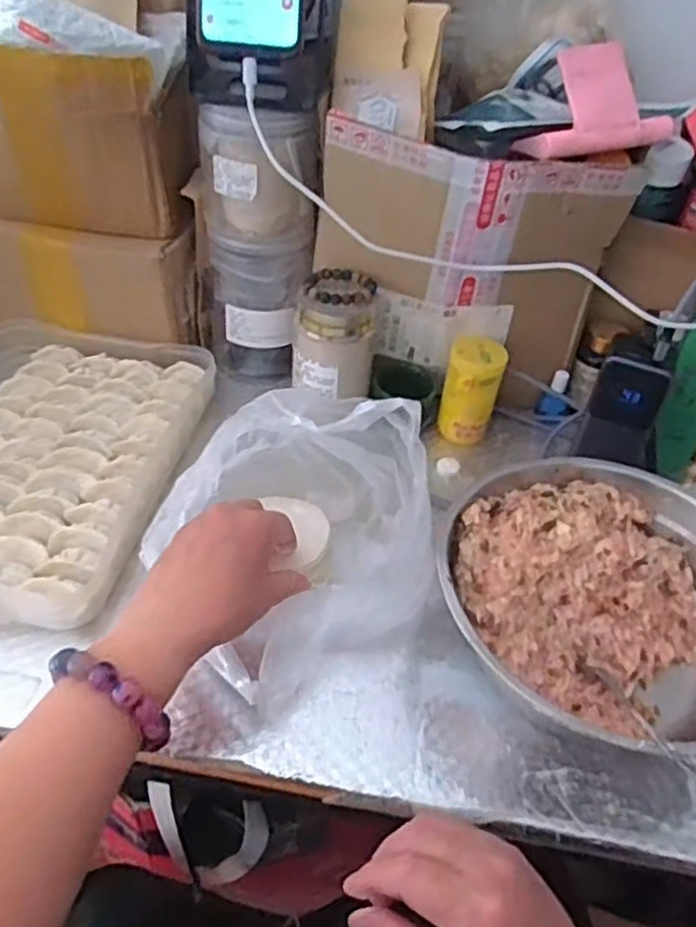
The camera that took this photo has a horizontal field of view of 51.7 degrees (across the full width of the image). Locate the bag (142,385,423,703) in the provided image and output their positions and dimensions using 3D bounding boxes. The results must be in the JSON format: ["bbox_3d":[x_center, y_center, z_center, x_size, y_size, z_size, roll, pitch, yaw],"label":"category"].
[{"bbox_3d":[-0.032,0.039,0.495,0.184,0.130,0.163,-16,46,-23],"label":"bag"}]

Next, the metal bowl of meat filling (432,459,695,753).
[{"bbox_3d":[0.172,0.099,0.489,0.227,0.078,0.226,3,42,-3],"label":"metal bowl of meat filling"}]

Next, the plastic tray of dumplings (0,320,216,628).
[{"bbox_3d":[-0.254,-0.009,0.588,0.232,0.039,0.303,7,41,1],"label":"plastic tray of dumplings"}]

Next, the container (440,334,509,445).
[{"bbox_3d":[0.112,-0.069,0.653,0.047,0.085,0.051,13,42,8],"label":"container"}]

